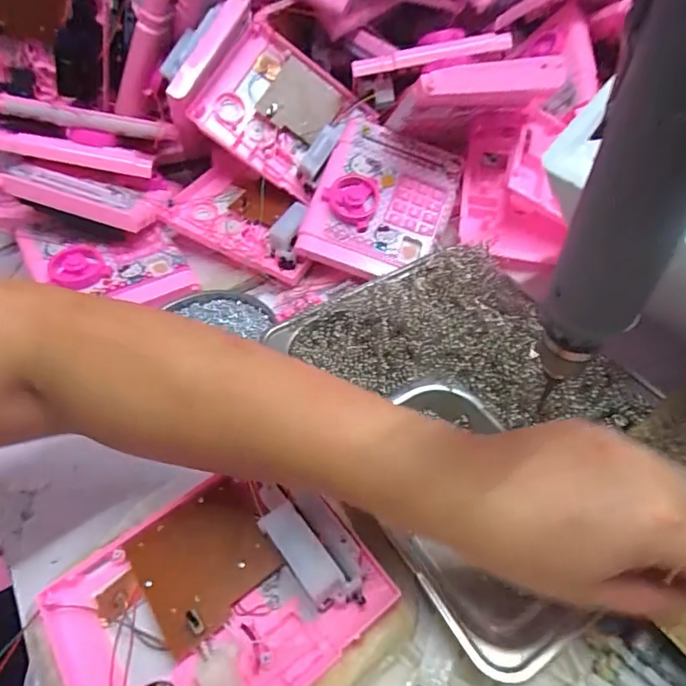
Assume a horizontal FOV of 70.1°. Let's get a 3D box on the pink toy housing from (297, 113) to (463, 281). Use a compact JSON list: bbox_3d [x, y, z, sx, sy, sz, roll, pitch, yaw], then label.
[{"bbox_3d":[0.037,-0.141,0.482,0.127,0.027,0.159,26,71,2],"label":"pink toy housing"}]

